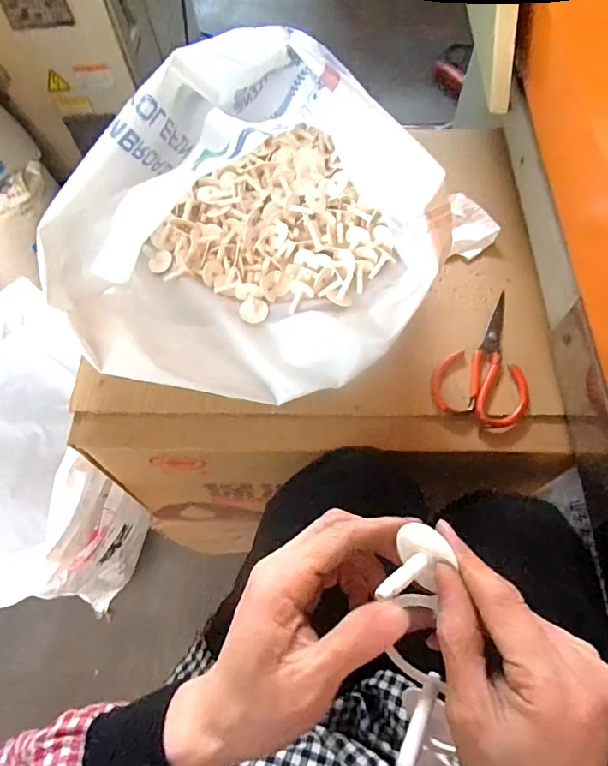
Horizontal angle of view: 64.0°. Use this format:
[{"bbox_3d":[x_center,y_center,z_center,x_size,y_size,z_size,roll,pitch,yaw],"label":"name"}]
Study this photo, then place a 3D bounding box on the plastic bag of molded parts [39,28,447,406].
[{"bbox_3d":[-0.051,-0.182,0.490,0.315,0.295,0.314,0,65,3],"label":"plastic bag of molded parts"}]

